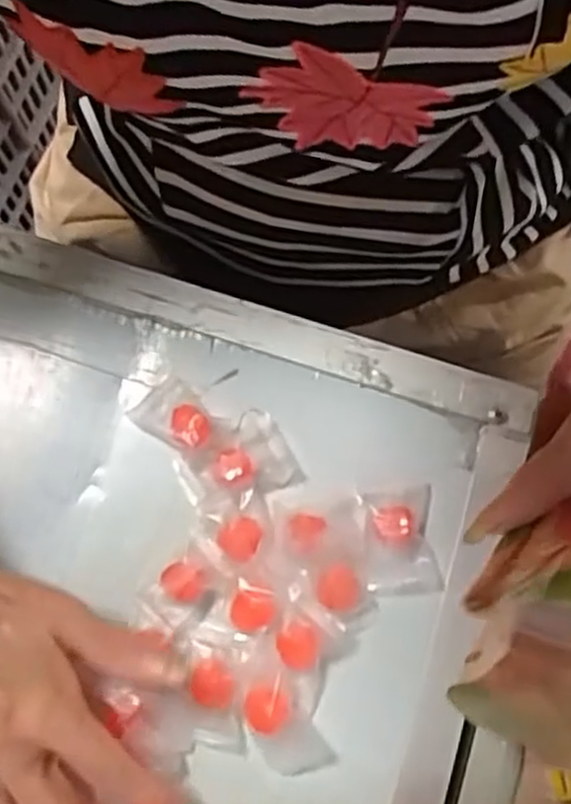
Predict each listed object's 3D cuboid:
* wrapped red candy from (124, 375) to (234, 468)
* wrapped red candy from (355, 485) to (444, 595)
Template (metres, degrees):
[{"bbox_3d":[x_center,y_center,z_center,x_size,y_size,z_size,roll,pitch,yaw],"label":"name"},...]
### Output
[{"bbox_3d":[-0.052,0.008,0.396,0.050,0.015,0.032,36,78,6],"label":"wrapped red candy"},{"bbox_3d":[0.057,0.069,0.387,0.037,0.014,0.051,-6,77,-3],"label":"wrapped red candy"}]

